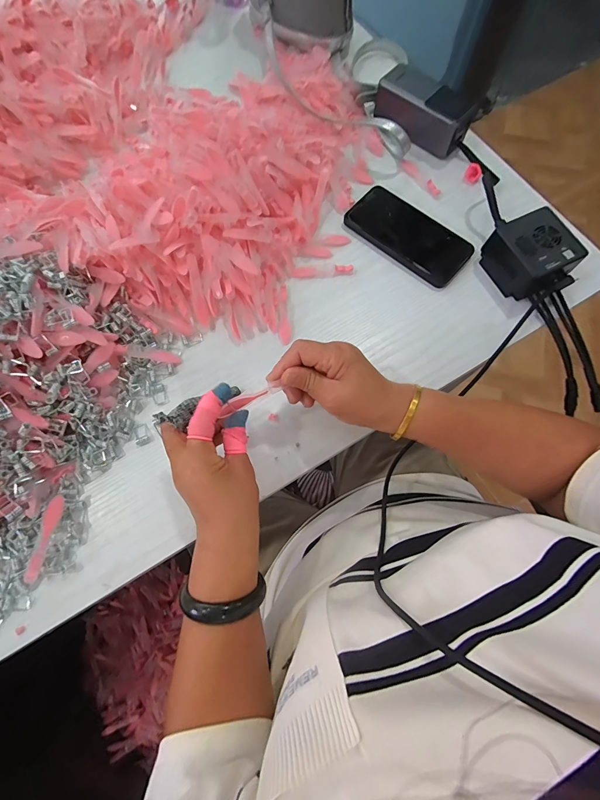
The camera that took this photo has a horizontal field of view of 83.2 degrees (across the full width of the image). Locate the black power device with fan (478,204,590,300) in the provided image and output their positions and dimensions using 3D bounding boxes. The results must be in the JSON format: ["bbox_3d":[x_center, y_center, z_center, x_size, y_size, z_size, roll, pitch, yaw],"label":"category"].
[{"bbox_3d":[0.267,-0.171,0.392,0.075,0.047,0.083,-24,74,-6],"label":"black power device with fan"}]

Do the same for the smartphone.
[{"bbox_3d":[0.139,-0.214,0.437,0.158,0.010,0.079,39,77,12],"label":"smartphone"}]

